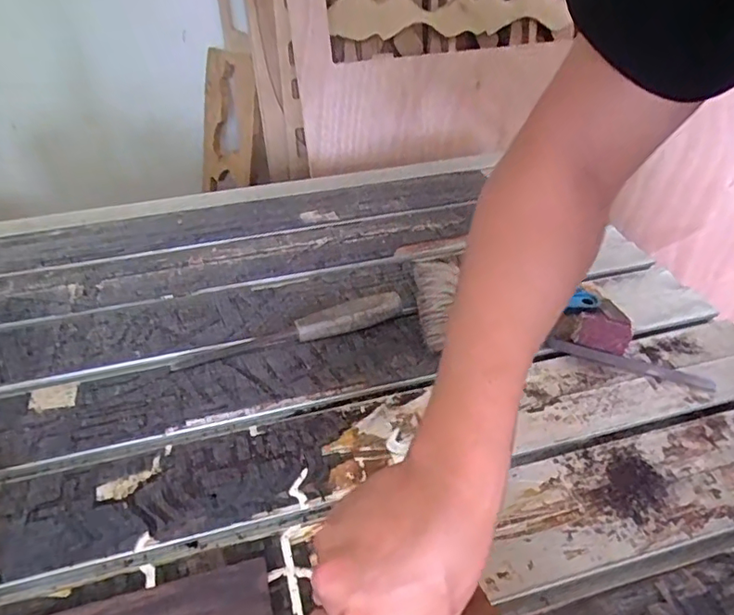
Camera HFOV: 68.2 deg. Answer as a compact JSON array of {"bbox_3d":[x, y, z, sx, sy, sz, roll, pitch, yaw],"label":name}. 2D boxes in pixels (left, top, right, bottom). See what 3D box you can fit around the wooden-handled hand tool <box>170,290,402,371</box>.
[{"bbox_3d":[-0.075,0.022,0.538,0.226,0.025,0.030,-13,41,-15],"label":"wooden-handled hand tool"}]

